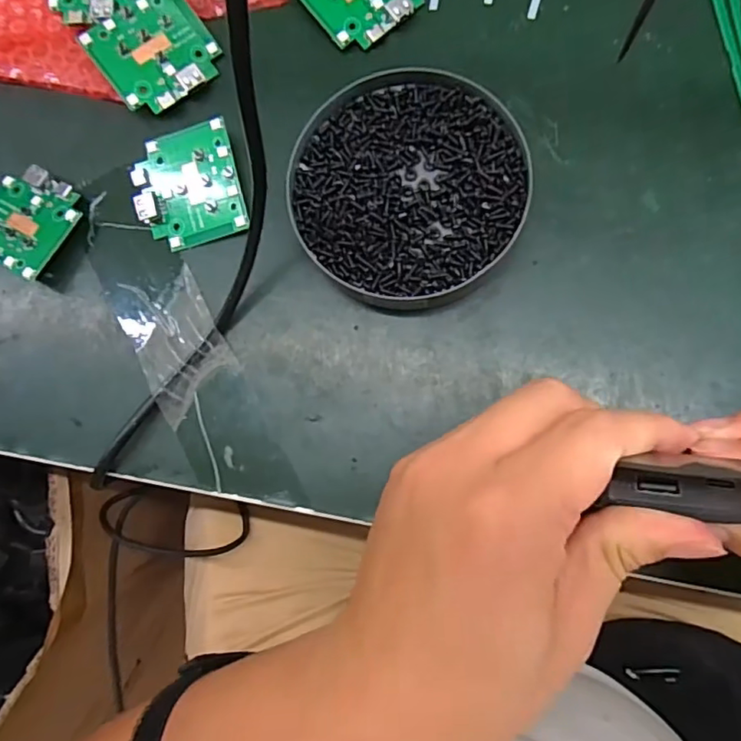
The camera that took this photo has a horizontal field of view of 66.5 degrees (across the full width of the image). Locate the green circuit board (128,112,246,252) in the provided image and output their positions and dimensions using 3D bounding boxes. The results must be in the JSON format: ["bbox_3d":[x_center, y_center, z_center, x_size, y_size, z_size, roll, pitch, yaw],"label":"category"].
[{"bbox_3d":[-0.095,-0.095,0.293,0.054,0.015,0.058,-13,81,4],"label":"green circuit board"}]

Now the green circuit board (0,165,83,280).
[{"bbox_3d":[-0.184,-0.080,0.301,0.055,0.012,0.053,29,86,9],"label":"green circuit board"}]

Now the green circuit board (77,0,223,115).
[{"bbox_3d":[-0.112,-0.169,0.297,0.058,0.009,0.052,-38,98,-11],"label":"green circuit board"}]

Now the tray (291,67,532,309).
[{"bbox_3d":[0.018,-0.088,0.276,0.108,0.021,0.117,-1,82,6],"label":"tray"}]

